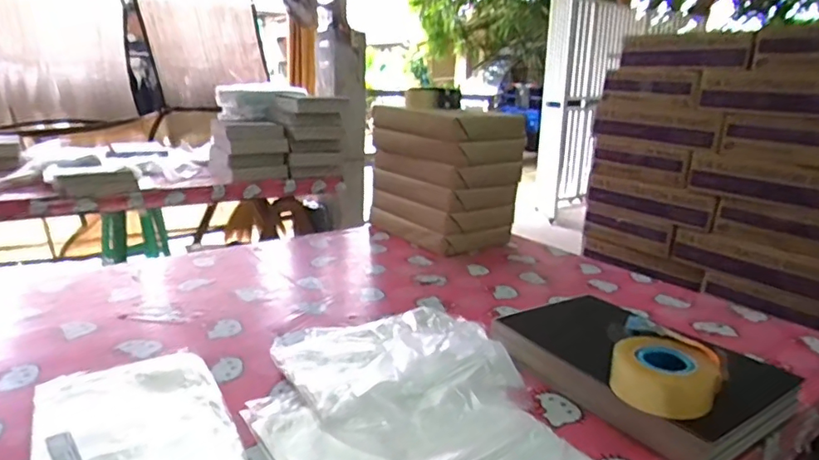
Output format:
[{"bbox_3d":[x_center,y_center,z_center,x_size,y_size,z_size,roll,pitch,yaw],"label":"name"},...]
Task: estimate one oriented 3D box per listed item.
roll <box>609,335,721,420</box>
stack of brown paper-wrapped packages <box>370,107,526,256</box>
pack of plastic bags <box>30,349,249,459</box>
[{"bbox_3d":[0.348,0.194,0.746,0.132,0.061,0.120,2,16,-1],"label":"roll"},{"bbox_3d":[0.108,-0.154,1.575,0.270,0.358,0.374,-12,21,-40],"label":"stack of brown paper-wrapped packages"},{"bbox_3d":[-0.350,0.257,0.702,0.221,0.020,0.364,-8,19,-32],"label":"pack of plastic bags"}]

